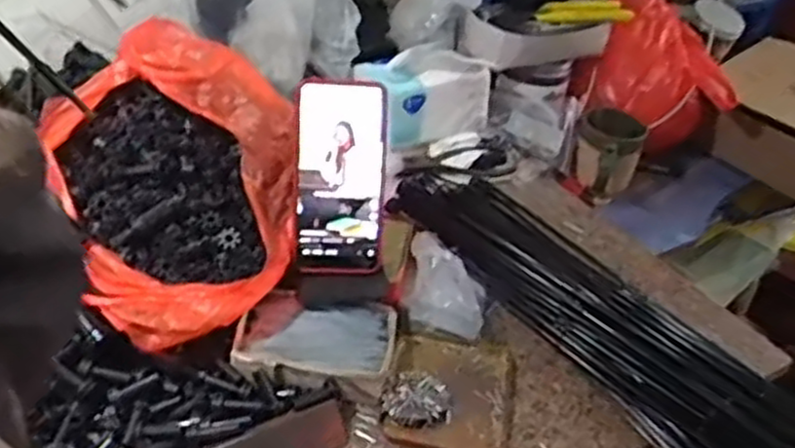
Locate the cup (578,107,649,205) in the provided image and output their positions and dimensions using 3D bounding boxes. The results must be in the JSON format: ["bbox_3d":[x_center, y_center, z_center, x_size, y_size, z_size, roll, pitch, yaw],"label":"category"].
[{"bbox_3d":[0.267,-0.089,0.975,0.080,0.111,0.072,17,39,16],"label":"cup"}]

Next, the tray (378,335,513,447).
[{"bbox_3d":[0.045,0.137,0.641,0.105,0.023,0.120,8,38,4],"label":"tray"}]

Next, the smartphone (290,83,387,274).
[{"bbox_3d":[-0.049,-0.040,0.656,0.077,0.163,0.015,-1,11,-11],"label":"smartphone"}]

